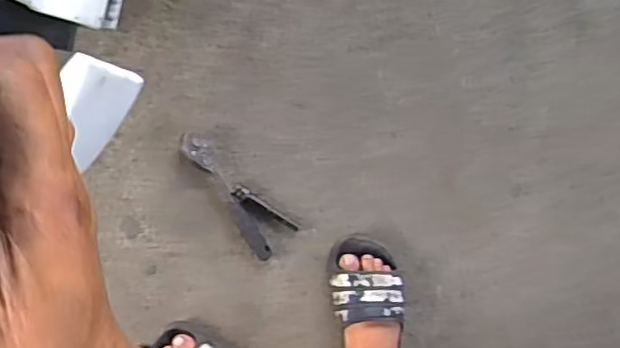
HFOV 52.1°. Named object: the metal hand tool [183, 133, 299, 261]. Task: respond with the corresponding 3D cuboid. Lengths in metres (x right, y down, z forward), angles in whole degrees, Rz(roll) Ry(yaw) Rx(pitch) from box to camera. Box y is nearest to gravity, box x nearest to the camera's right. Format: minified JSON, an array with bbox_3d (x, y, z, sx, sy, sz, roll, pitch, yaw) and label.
[{"bbox_3d":[-0.119,0.027,1.055,0.084,0.030,0.248,-36,101,1],"label":"metal hand tool"}]

